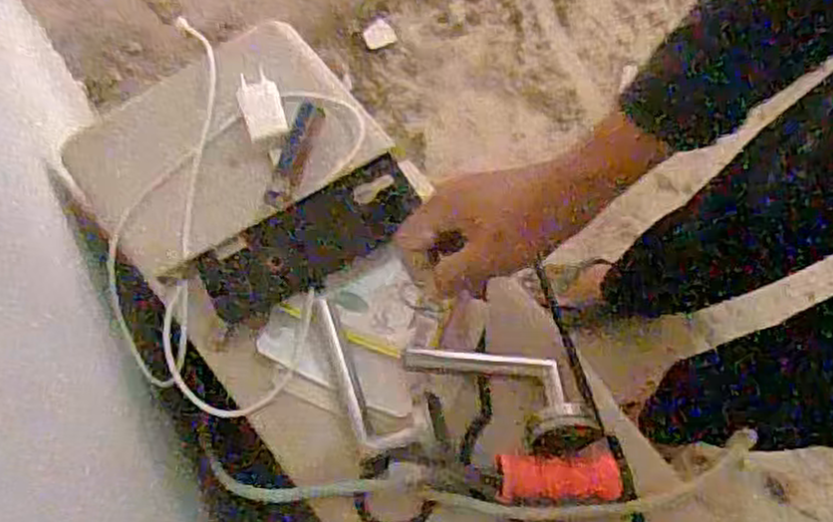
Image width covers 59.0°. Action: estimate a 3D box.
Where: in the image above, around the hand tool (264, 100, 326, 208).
[{"bbox_3d":[-0.102,-0.091,0.615,0.027,0.012,0.100,17,70,3],"label":"hand tool"}]

